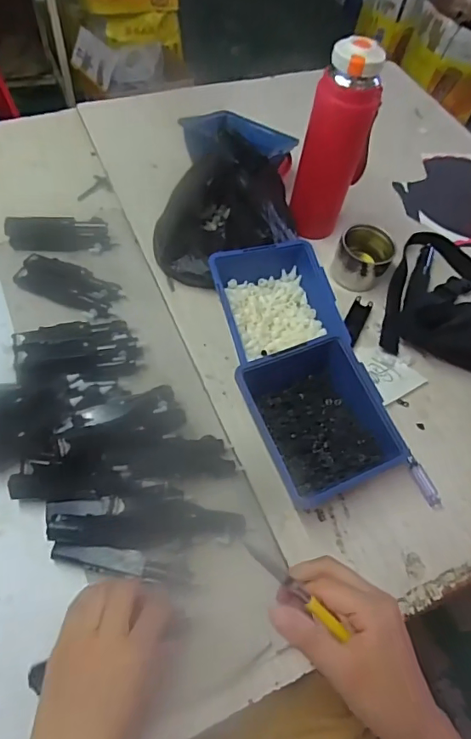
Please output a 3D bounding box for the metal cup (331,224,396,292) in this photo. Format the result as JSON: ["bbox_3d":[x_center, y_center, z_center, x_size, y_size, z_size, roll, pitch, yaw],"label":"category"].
[{"bbox_3d":[0.158,-0.138,0.590,0.060,0.064,0.056,2,61,-3],"label":"metal cup"}]

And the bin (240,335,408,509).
[{"bbox_3d":[0.078,0.048,0.466,0.124,0.061,0.147,-20,64,-15],"label":"bin"}]

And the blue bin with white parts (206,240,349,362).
[{"bbox_3d":[0.044,-0.071,0.532,0.124,0.062,0.133,-16,63,-13],"label":"blue bin with white parts"}]

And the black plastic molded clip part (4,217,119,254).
[{"bbox_3d":[-0.221,-0.168,0.587,0.123,0.034,0.027,0,61,-4],"label":"black plastic molded clip part"}]

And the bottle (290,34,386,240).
[{"bbox_3d":[0.118,-0.258,0.565,0.075,0.231,0.084,19,61,6],"label":"bottle"}]

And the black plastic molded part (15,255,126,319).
[{"bbox_3d":[-0.197,-0.099,0.558,0.122,0.020,0.047,21,62,7],"label":"black plastic molded part"}]

